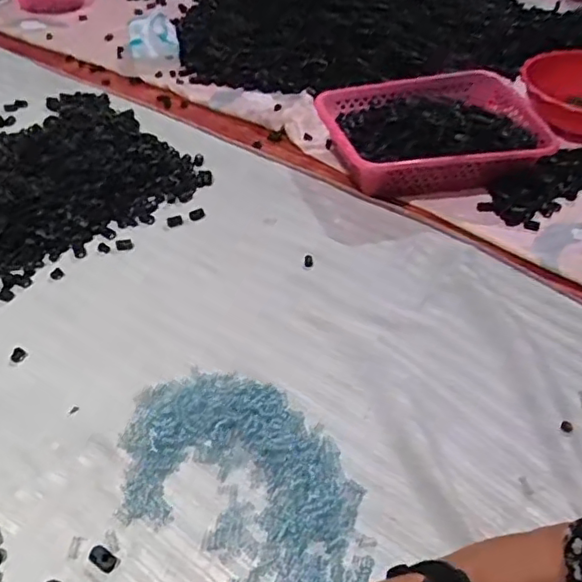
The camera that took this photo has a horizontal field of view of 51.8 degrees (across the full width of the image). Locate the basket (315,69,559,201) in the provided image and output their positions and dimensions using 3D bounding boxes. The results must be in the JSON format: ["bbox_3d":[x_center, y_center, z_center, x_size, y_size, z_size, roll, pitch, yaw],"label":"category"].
[{"bbox_3d":[0.238,-0.253,0.960,0.367,0.092,0.245,-10,45,-15],"label":"basket"}]

